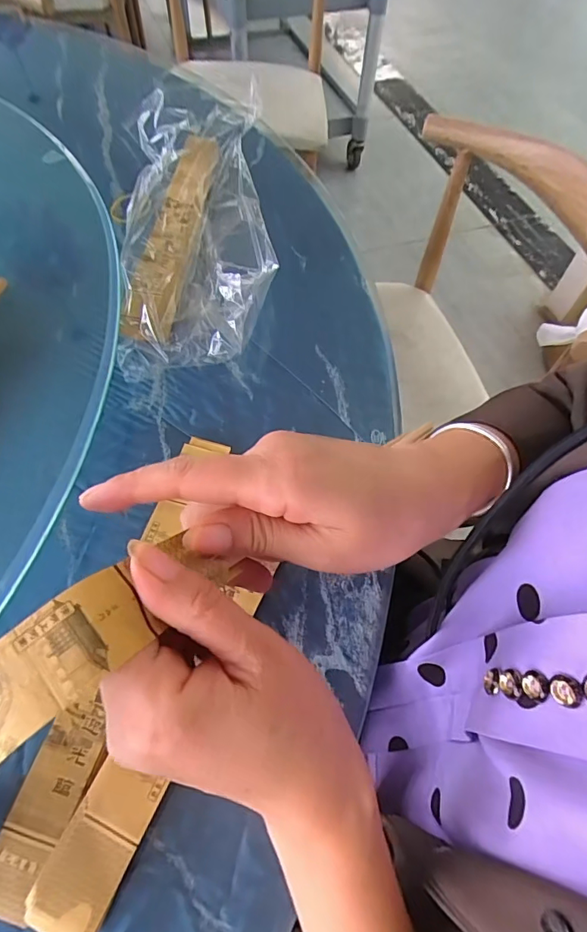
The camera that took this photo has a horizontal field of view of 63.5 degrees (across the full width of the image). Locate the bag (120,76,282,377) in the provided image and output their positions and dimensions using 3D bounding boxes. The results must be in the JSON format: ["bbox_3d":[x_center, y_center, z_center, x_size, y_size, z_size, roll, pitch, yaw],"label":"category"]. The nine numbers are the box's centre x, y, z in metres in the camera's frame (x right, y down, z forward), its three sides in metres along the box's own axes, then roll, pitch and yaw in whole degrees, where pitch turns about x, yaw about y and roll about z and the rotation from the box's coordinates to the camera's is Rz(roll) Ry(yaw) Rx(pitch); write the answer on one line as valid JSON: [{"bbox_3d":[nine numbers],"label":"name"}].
[{"bbox_3d":[-0.089,-0.220,0.429,0.133,0.059,0.306,-5,62,-6],"label":"bag"}]

